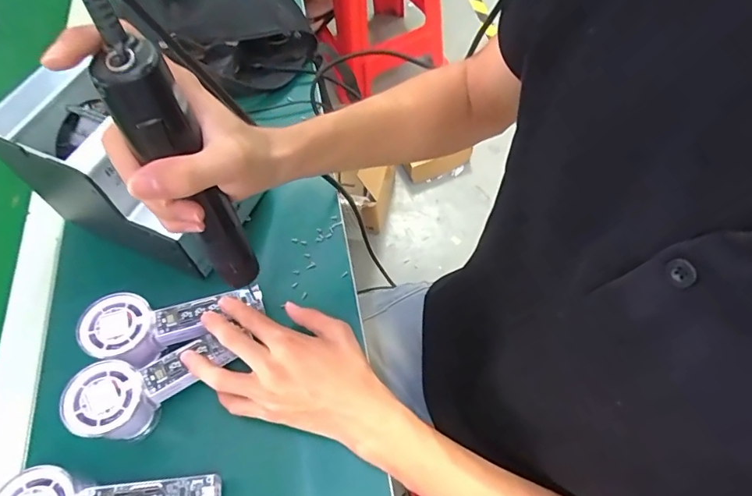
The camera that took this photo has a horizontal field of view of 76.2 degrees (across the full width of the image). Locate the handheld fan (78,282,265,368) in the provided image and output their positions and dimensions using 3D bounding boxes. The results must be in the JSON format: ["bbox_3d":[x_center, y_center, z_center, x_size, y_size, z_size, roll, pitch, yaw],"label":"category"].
[{"bbox_3d":[-0.177,0.065,0.426,0.148,0.035,0.059,-10,59,-21],"label":"handheld fan"}]

